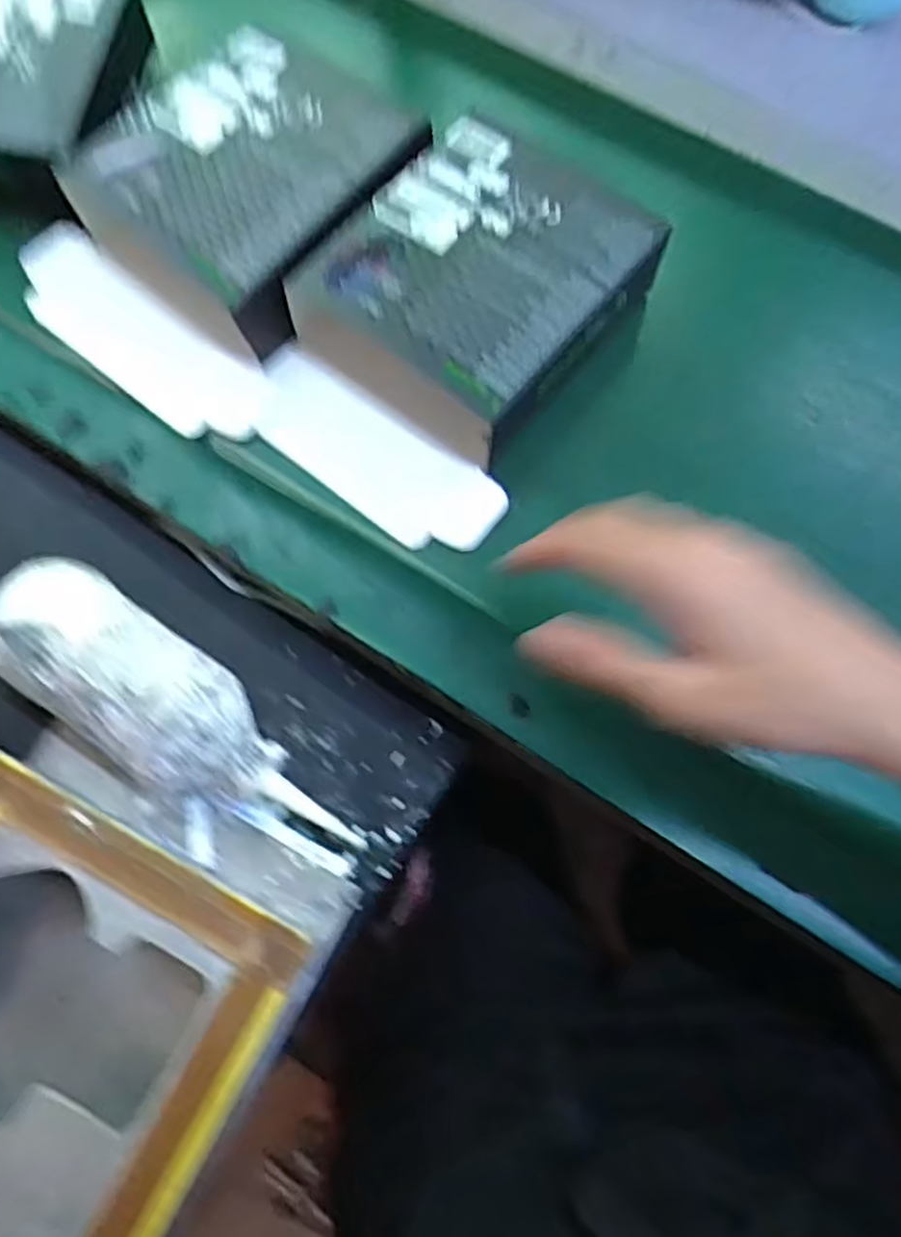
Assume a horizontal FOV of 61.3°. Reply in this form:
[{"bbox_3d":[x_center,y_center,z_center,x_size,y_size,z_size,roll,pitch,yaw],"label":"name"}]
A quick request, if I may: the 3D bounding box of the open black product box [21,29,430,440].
[{"bbox_3d":[-0.152,-0.258,0.492,0.190,0.068,0.232,38,76,11],"label":"open black product box"}]

